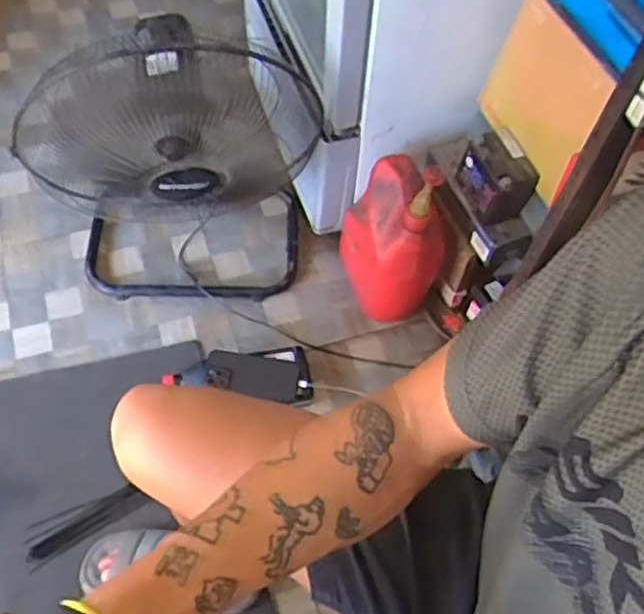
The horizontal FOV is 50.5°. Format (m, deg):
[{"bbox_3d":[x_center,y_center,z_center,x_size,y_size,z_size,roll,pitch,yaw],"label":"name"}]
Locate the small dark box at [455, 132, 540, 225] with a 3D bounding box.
[{"bbox_3d":[0.287,-0.219,1.147,0.074,0.103,0.124,-20,62,-15],"label":"small dark box"}]

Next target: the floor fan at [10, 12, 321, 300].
[{"bbox_3d":[-0.244,-0.273,1.230,0.450,0.501,0.303,-1,59,-5],"label":"floor fan"}]

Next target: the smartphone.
[{"bbox_3d":[-0.125,0.122,1.232,0.160,0.012,0.078,10,69,-7],"label":"smartphone"}]

